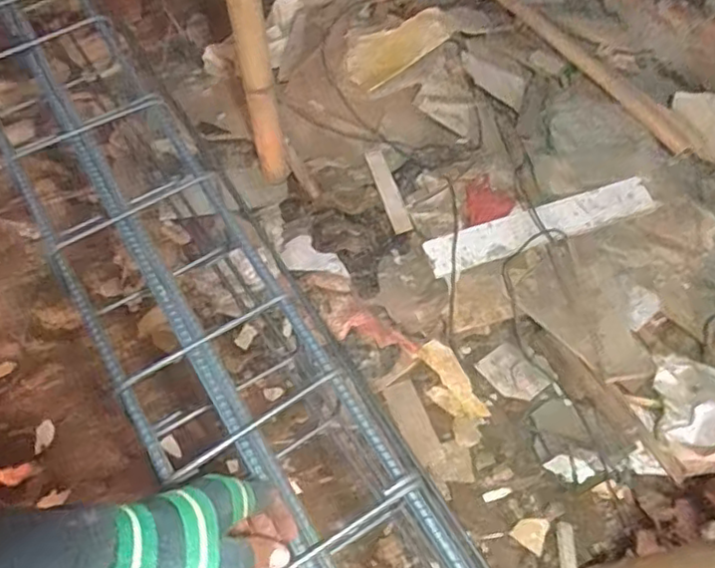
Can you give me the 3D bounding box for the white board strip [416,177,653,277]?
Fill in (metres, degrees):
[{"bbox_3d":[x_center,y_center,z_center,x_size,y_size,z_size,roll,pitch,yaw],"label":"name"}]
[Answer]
[{"bbox_3d":[0.464,-0.149,1.604,0.603,0.020,0.101,-18,71,-7],"label":"white board strip"}]

